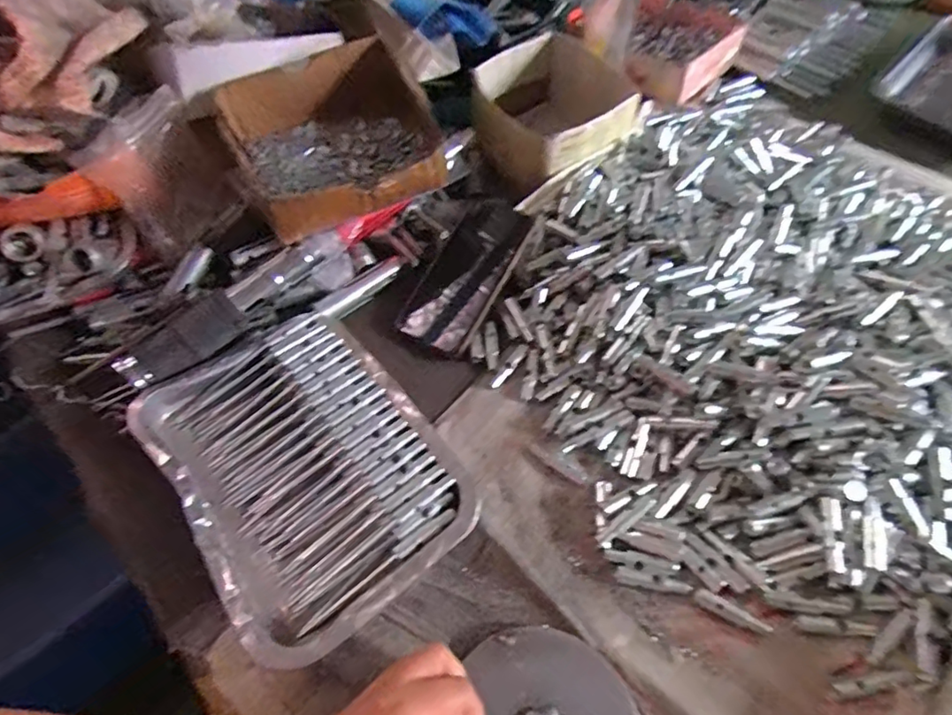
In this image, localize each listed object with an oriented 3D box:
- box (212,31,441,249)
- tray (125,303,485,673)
[{"bbox_3d":[-0.130,-0.200,0.515,0.175,0.069,0.172,-27,60,-15],"label":"box"},{"bbox_3d":[-0.133,0.081,0.436,0.183,0.036,0.258,-34,62,-18],"label":"tray"}]

